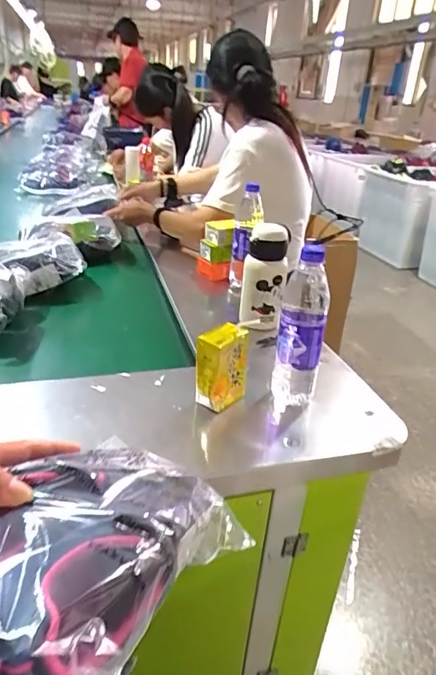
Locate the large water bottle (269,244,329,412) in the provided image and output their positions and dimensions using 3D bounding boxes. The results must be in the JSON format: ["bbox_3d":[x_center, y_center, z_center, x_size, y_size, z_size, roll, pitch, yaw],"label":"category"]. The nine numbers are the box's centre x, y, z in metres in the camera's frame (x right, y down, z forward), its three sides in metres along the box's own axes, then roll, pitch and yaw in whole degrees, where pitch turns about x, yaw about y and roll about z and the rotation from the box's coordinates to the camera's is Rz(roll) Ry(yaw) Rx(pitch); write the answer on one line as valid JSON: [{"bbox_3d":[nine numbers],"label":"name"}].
[{"bbox_3d":[0.117,-0.013,0.649,0.062,0.232,0.064,8,28,10],"label":"large water bottle"}]

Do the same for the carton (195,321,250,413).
[{"bbox_3d":[0.004,0.041,0.655,0.042,0.111,0.074,25,35,36],"label":"carton"}]

